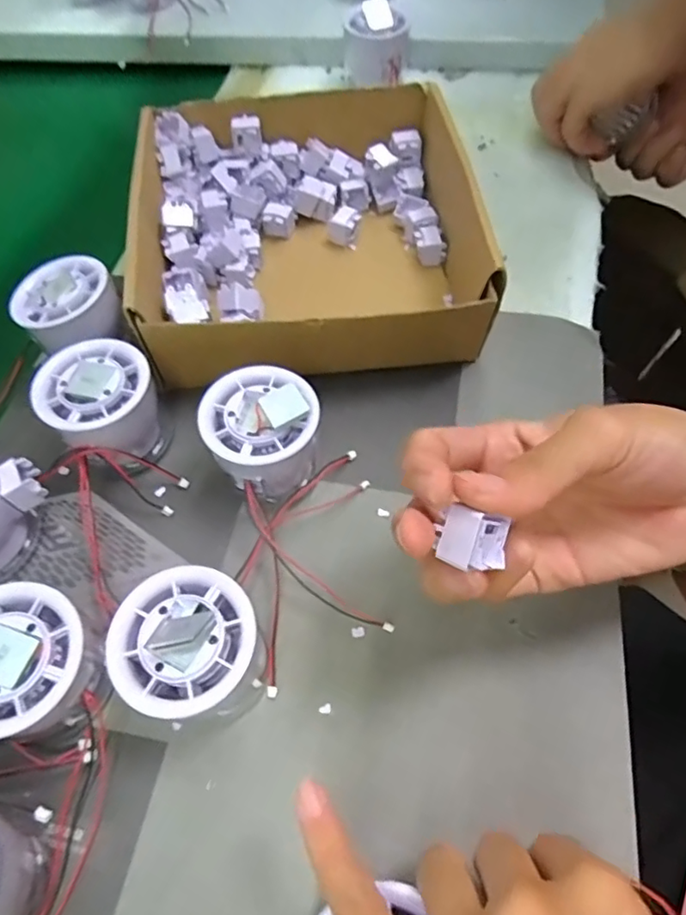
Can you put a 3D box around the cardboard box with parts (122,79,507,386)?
[{"bbox_3d":[-0.022,-0.143,0.384,0.202,0.080,0.207,-7,58,-2],"label":"cardboard box with parts"}]

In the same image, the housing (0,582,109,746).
[{"bbox_3d":[-0.130,0.092,0.248,0.061,0.057,0.059,2,58,3],"label":"housing"}]

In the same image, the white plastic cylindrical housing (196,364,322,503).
[{"bbox_3d":[-0.042,-0.008,0.303,0.056,0.055,0.061,-2,58,3],"label":"white plastic cylindrical housing"}]

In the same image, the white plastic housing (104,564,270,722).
[{"bbox_3d":[-0.065,0.083,0.250,0.056,0.053,0.059,-2,58,3],"label":"white plastic housing"}]

